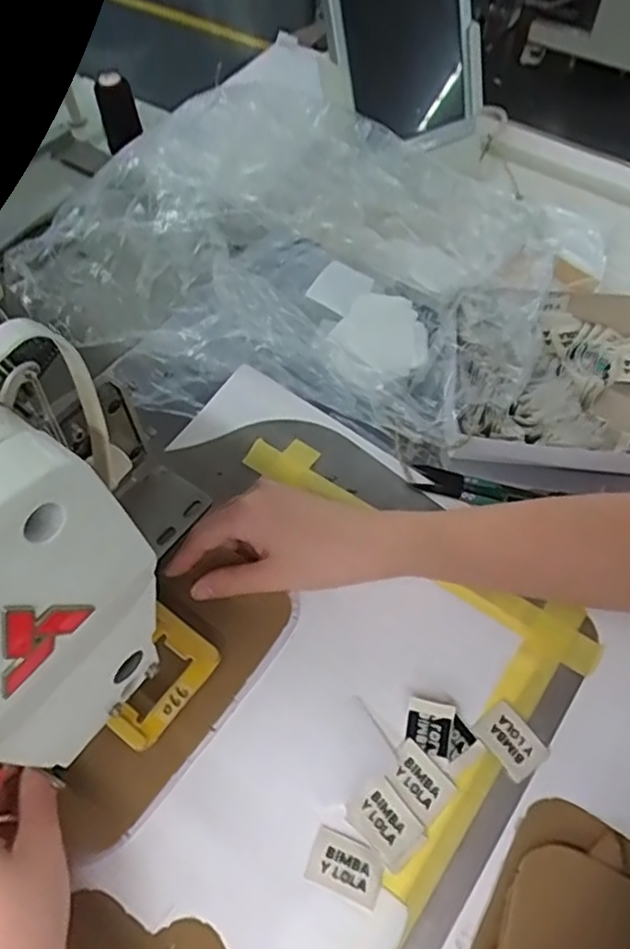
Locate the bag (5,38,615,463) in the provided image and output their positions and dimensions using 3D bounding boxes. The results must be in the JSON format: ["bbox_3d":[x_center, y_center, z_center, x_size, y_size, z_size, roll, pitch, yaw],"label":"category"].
[{"bbox_3d":[0.017,-0.199,0.563,0.425,0.158,0.318,16,60,10],"label":"bag"}]

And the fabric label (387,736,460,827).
[{"bbox_3d":[0.059,0.174,0.370,0.027,0.004,0.038,-38,64,-22],"label":"fabric label"}]

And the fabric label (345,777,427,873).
[{"bbox_3d":[0.040,0.192,0.359,0.030,0.004,0.039,-36,63,-20],"label":"fabric label"}]

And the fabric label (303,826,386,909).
[{"bbox_3d":[0.017,0.210,0.350,0.040,0.004,0.027,19,59,12],"label":"fabric label"}]

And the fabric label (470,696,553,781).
[{"bbox_3d":[0.116,0.155,0.384,0.029,0.004,0.039,-34,63,-17],"label":"fabric label"}]

